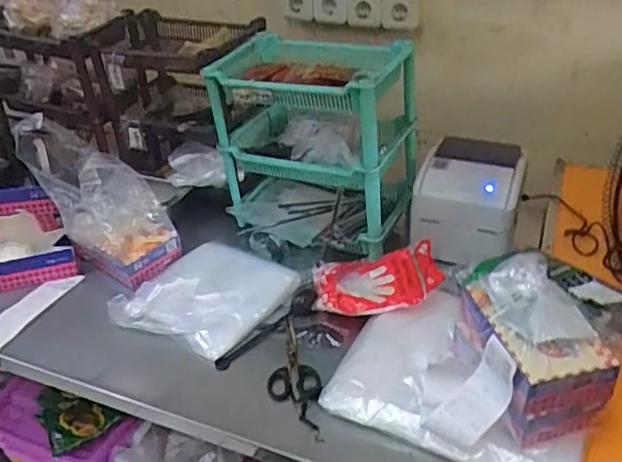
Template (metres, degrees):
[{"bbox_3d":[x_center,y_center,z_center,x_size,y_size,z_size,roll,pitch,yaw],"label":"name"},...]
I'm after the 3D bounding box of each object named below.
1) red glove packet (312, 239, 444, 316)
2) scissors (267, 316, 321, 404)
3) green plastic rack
[{"bbox_3d":[0.101,0.075,0.957,0.193,0.024,0.133,-8,35,6],"label":"red glove packet"},{"bbox_3d":[-0.031,0.187,0.871,0.069,0.023,0.173,-7,34,-7],"label":"scissors"},{"bbox_3d":[0.004,-0.153,1.048,0.309,0.309,0.211,13,37,22],"label":"green plastic rack"}]

